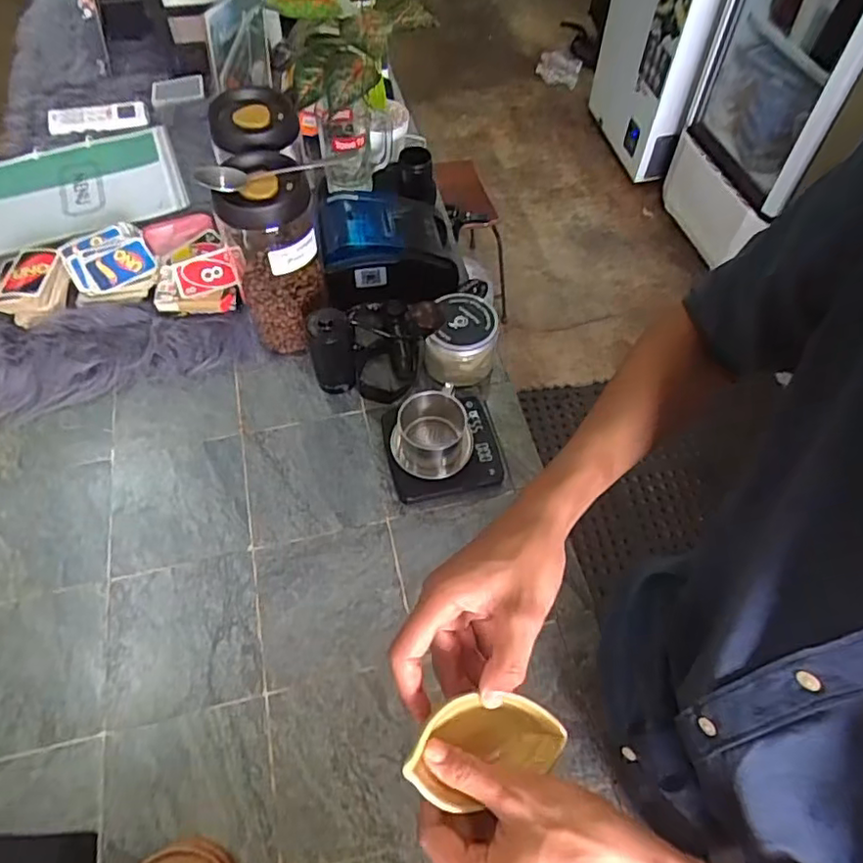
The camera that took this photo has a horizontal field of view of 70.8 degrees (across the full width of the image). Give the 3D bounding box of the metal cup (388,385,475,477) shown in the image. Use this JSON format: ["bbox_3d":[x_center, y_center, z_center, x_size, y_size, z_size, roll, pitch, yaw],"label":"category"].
[{"bbox_3d":[-0.001,0.002,0.680,0.085,0.067,0.087,0,59,-1],"label":"metal cup"}]

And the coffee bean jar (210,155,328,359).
[{"bbox_3d":[-0.178,-0.202,0.707,0.090,0.213,0.105,-12,60,-8],"label":"coffee bean jar"}]

